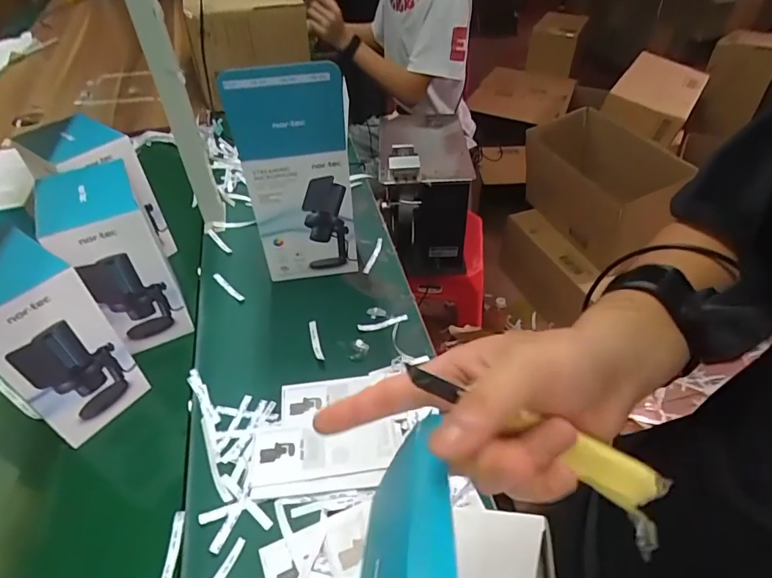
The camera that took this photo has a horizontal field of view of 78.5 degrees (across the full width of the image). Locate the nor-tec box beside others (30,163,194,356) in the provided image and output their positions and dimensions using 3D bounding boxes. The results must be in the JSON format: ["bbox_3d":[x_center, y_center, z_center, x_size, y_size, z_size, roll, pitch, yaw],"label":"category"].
[{"bbox_3d":[-0.385,-0.042,0.678,0.110,0.226,0.137,-23,49,-22],"label":"nor-tec box beside others"}]

